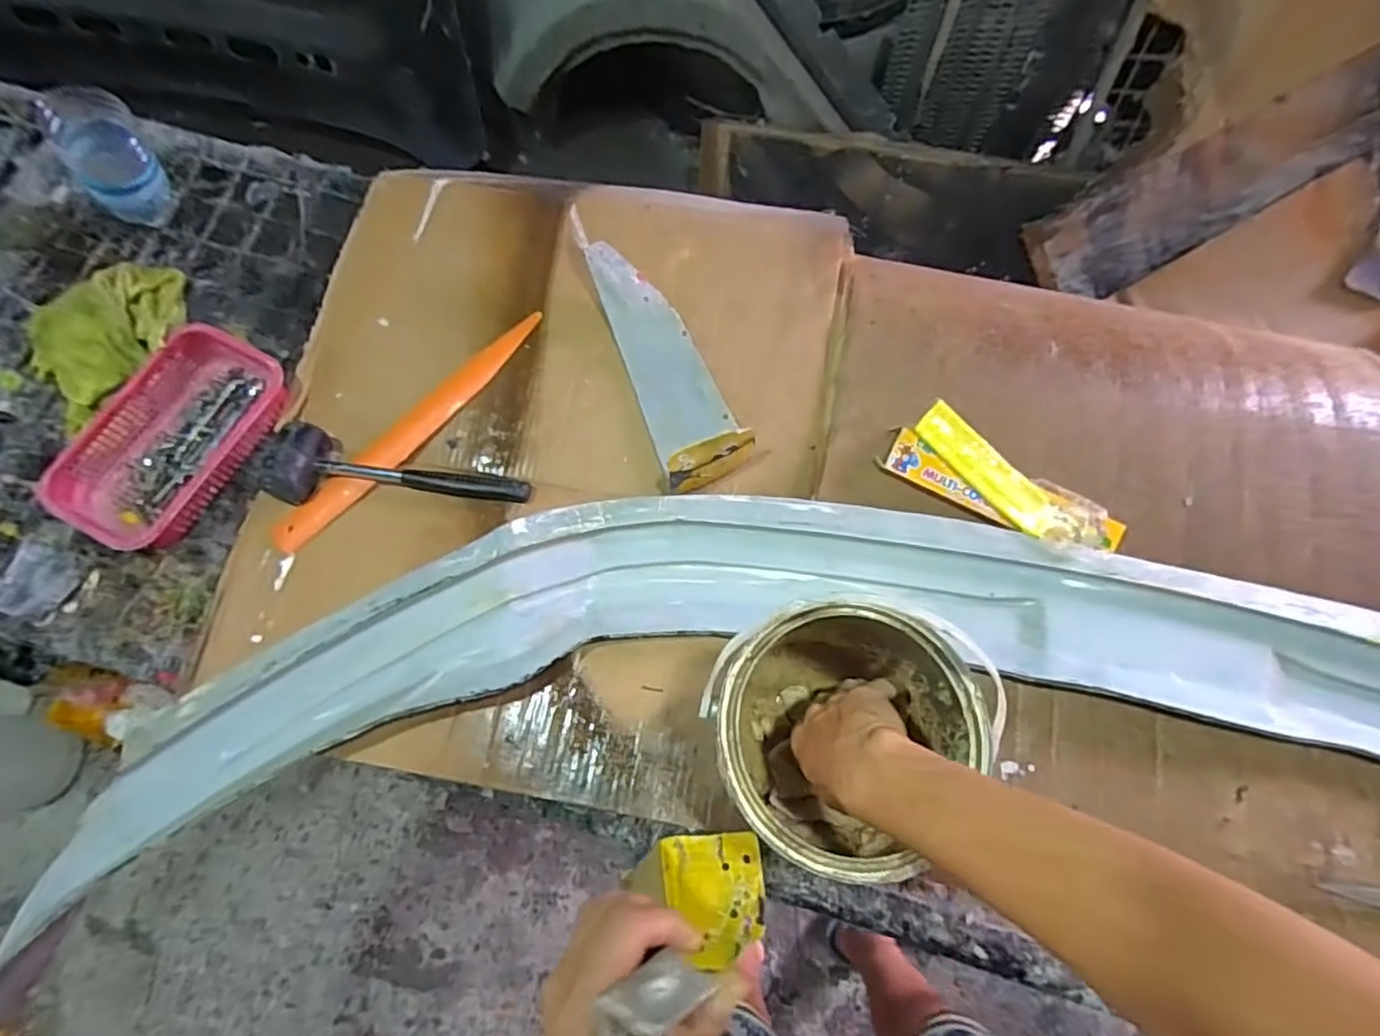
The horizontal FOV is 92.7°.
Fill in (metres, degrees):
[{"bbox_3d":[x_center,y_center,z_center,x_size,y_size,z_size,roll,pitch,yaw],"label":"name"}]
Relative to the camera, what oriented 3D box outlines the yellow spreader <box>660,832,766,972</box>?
[{"bbox_3d":[0.019,0.308,0.532,0.080,0.006,0.092,-11,61,12],"label":"yellow spreader"}]

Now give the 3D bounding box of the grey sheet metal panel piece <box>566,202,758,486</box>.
[{"bbox_3d":[-0.029,-0.178,0.671,0.094,0.059,0.301,-19,71,-5],"label":"grey sheet metal panel piece"}]

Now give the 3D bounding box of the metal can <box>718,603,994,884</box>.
[{"bbox_3d":[0.104,0.159,0.488,0.162,0.192,0.151,-1,71,2],"label":"metal can"}]

